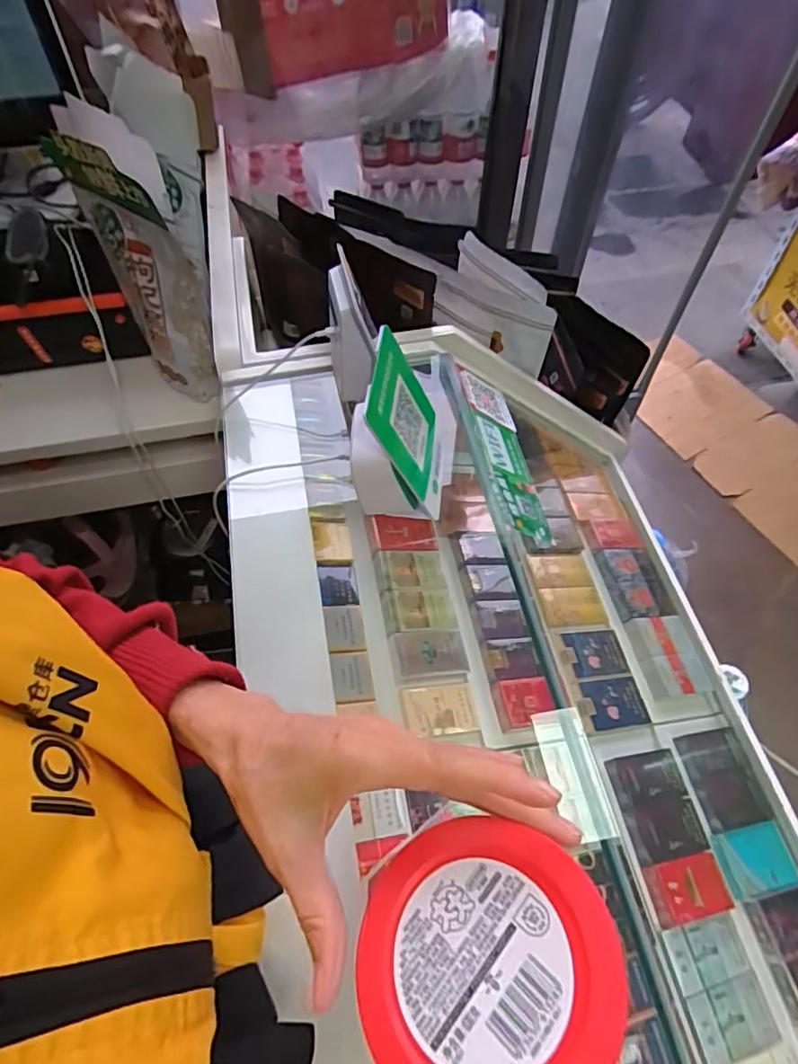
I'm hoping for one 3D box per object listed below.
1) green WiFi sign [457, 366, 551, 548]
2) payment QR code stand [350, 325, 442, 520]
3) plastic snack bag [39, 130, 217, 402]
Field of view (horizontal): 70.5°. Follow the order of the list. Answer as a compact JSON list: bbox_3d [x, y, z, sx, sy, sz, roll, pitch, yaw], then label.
[{"bbox_3d":[0.128,-0.095,0.683,0.088,0.007,0.237,16,51,-40],"label":"green WiFi sign"},{"bbox_3d":[0.000,-0.095,0.534,0.083,0.136,0.114,2,60,2],"label":"payment QR code stand"},{"bbox_3d":[-0.287,-0.286,0.649,0.059,0.269,0.144,-39,67,-19],"label":"plastic snack bag"}]

